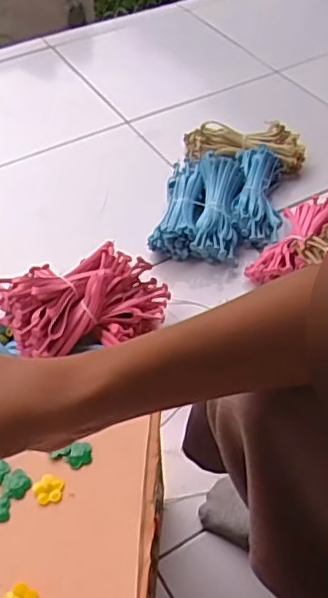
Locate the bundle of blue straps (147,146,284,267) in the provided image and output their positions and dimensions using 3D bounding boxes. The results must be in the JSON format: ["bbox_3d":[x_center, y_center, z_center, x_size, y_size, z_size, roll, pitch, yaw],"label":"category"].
[{"bbox_3d":[0.100,-0.165,1.026,0.200,0.087,0.245,9,50,10],"label":"bundle of blue straps"}]

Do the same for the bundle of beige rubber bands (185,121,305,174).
[{"bbox_3d":[0.150,-0.286,1.121,0.225,0.058,0.078,4,49,5],"label":"bundle of beige rubber bands"}]

